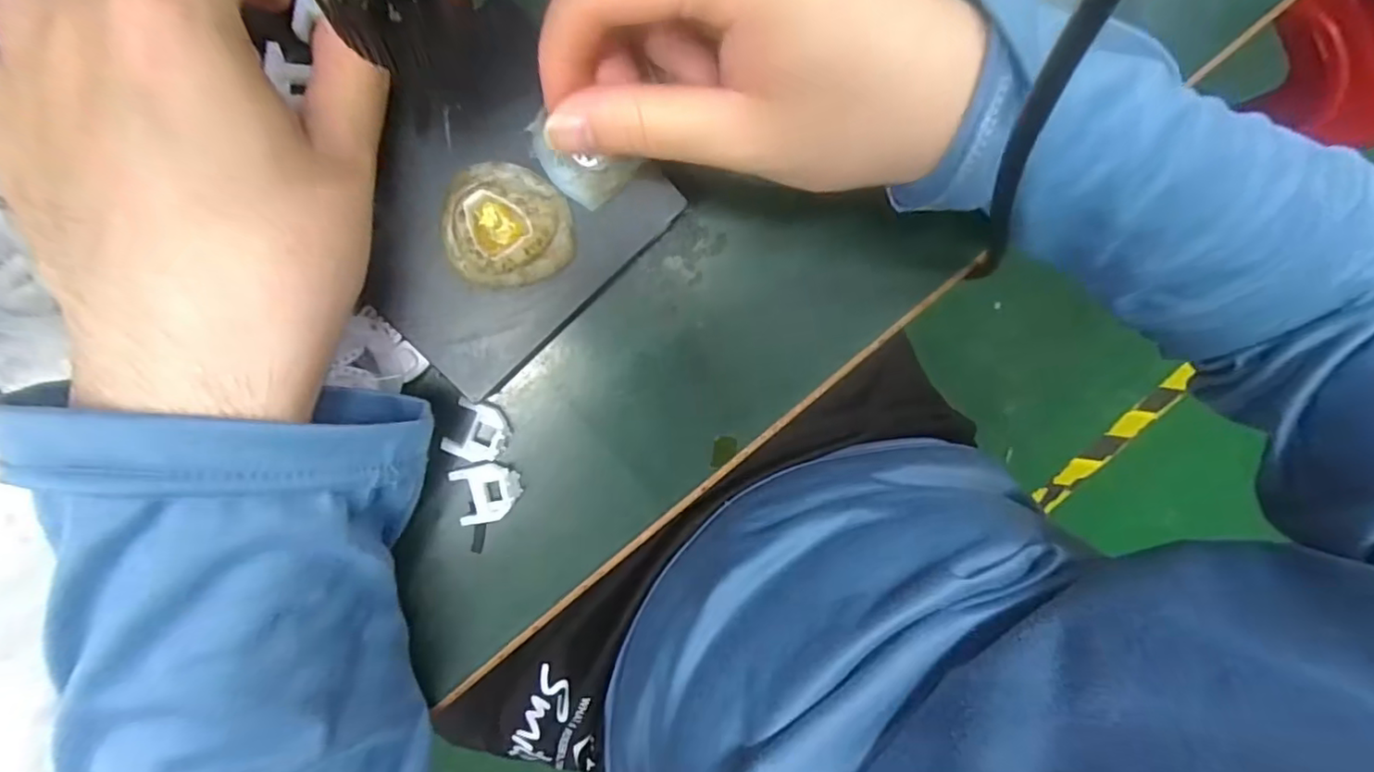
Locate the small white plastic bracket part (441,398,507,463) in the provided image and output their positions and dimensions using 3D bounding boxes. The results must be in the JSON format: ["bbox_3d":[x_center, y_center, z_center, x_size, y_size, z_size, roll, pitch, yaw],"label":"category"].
[{"bbox_3d":[-0.078,0.018,0.223,0.021,0.011,0.021,30,91,-9],"label":"small white plastic bracket part"}]

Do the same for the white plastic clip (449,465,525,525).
[{"bbox_3d":[-0.075,0.041,0.225,0.024,0.007,0.022,-12,97,-6],"label":"white plastic clip"}]

